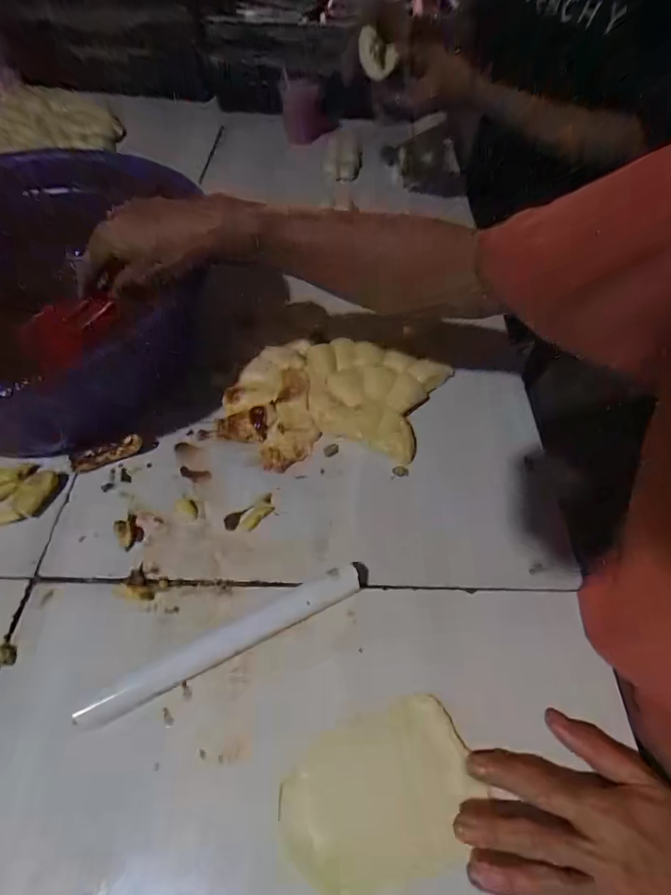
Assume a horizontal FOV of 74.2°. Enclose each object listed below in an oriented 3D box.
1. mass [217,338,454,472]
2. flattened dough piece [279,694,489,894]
[{"bbox_3d":[-0.005,-0.057,0.506,0.214,0.032,0.189,18,56,12],"label":"mass"},{"bbox_3d":[0.030,0.239,0.309,0.130,0.014,0.095,-11,55,-6],"label":"flattened dough piece"}]

